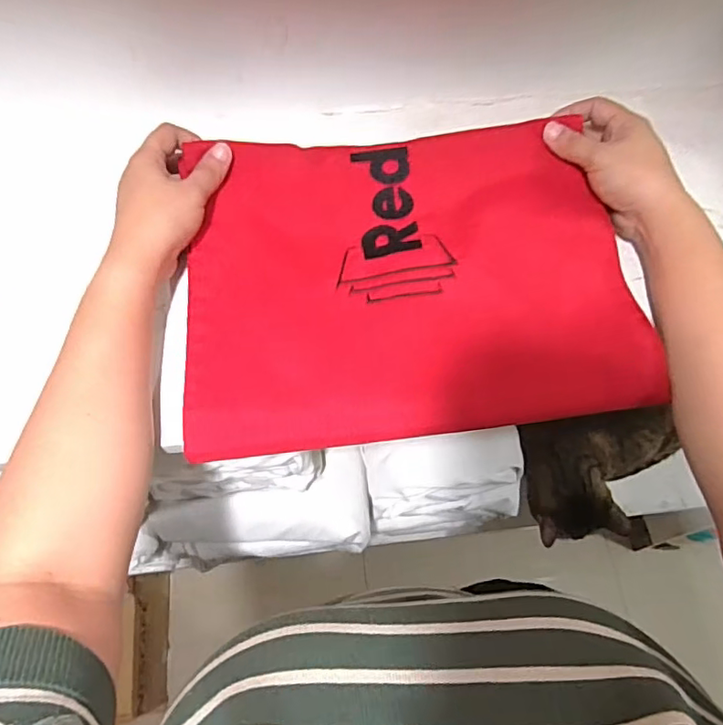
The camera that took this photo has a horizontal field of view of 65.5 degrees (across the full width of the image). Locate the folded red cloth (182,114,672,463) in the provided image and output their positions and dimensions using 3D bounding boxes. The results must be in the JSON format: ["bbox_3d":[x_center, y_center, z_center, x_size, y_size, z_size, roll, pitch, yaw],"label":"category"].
[{"bbox_3d":[0.032,-0.062,0.407,0.313,0.035,0.238,-6,63,-5],"label":"folded red cloth"}]

